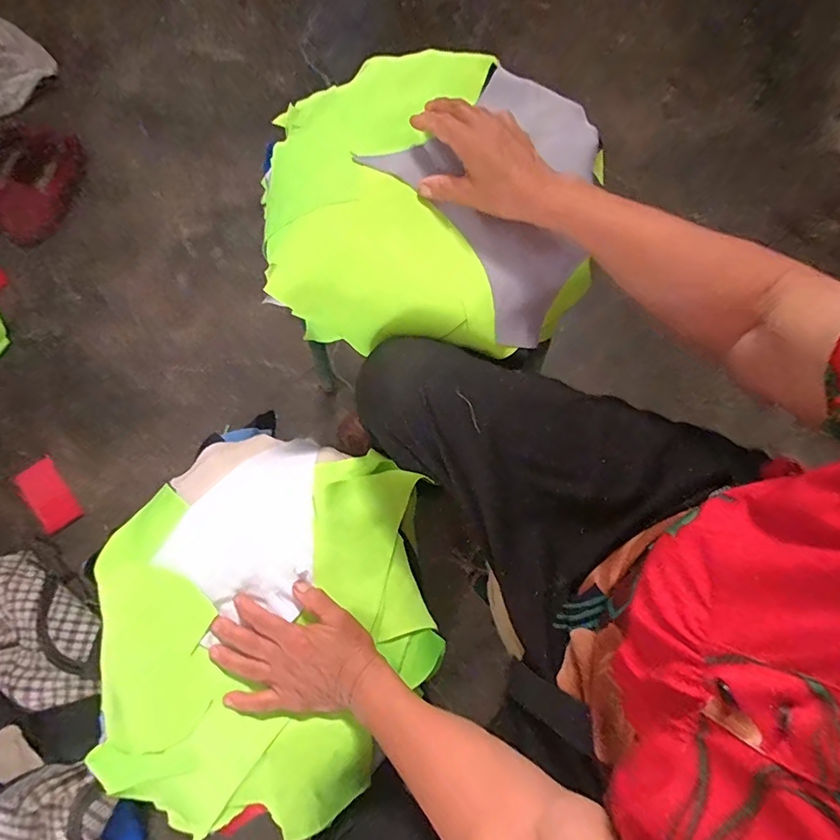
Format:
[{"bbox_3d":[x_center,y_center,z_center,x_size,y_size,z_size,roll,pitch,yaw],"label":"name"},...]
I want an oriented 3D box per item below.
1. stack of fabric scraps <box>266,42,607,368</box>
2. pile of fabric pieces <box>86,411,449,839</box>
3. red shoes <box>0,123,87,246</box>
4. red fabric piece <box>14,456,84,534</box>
[{"bbox_3d":[0.009,-0.225,0.495,0.319,0.044,0.321,3,77,-1],"label":"stack of fabric scraps"},{"bbox_3d":[-0.162,0.215,0.525,0.336,0.093,0.394,15,77,2],"label":"pile of fabric pieces"},{"bbox_3d":[-0.780,-0.467,0.984,0.162,0.047,0.261,21,77,3],"label":"red shoes"},{"bbox_3d":[-0.653,0.134,0.880,0.064,0.011,0.126,-37,81,-9],"label":"red fabric piece"}]

